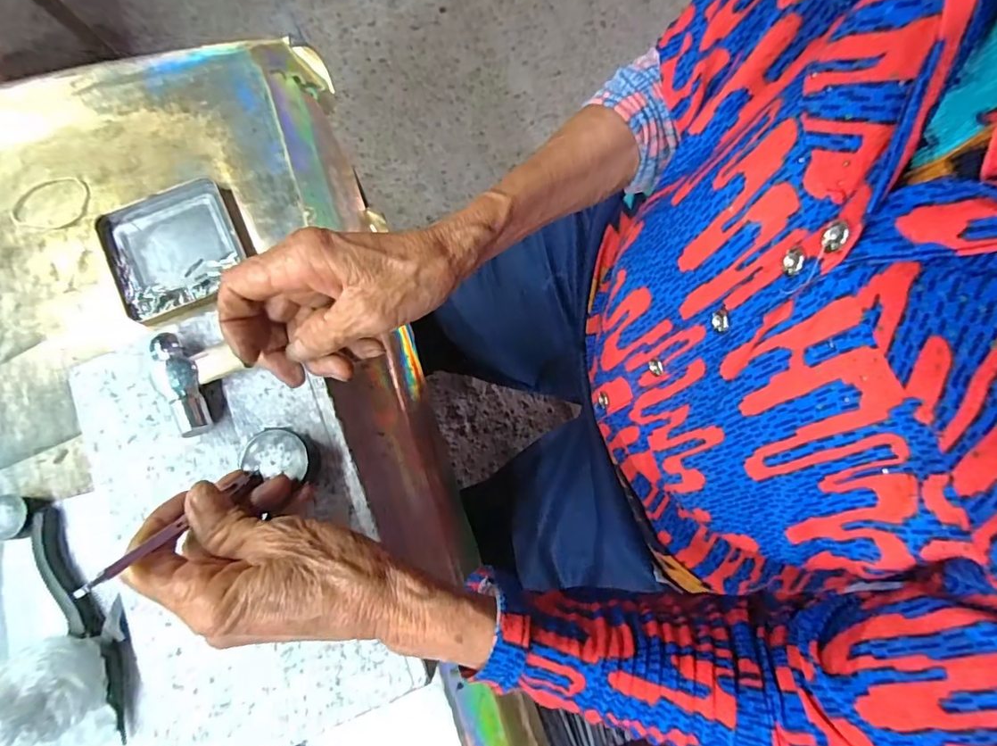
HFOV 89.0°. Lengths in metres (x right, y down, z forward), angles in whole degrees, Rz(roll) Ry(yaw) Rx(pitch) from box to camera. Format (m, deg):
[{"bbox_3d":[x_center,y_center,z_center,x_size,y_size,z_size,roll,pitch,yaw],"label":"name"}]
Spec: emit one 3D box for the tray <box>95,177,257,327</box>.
[{"bbox_3d":[-0.255,-0.096,0.406,0.104,0.013,0.105,-25,78,-5],"label":"tray"}]

